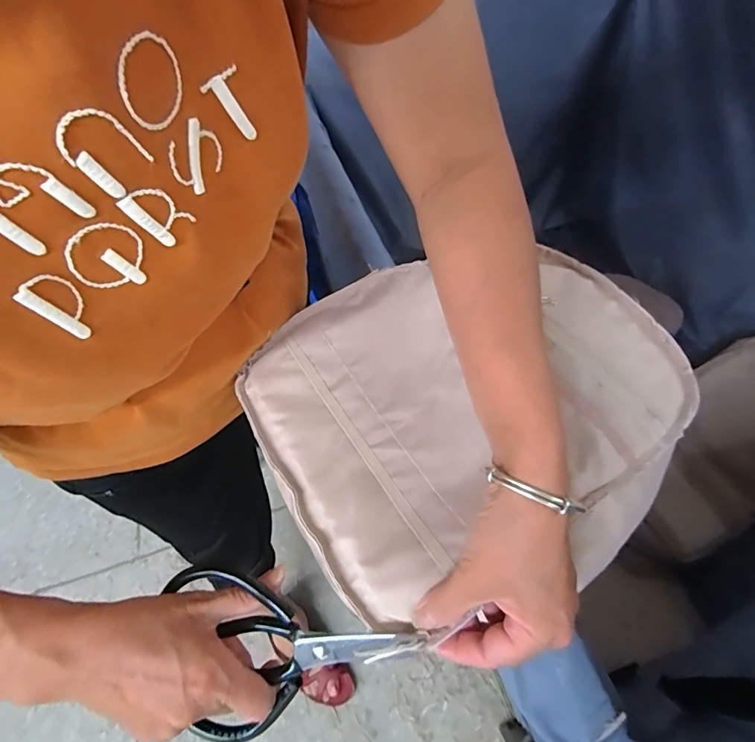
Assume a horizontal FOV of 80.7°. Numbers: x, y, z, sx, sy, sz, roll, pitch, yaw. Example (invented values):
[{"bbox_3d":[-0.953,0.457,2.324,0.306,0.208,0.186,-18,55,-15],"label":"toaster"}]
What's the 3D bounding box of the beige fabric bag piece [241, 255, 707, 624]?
[{"bbox_3d":[0.084,0.013,0.378,0.355,0.028,0.292,-29,61,-13],"label":"beige fabric bag piece"}]

